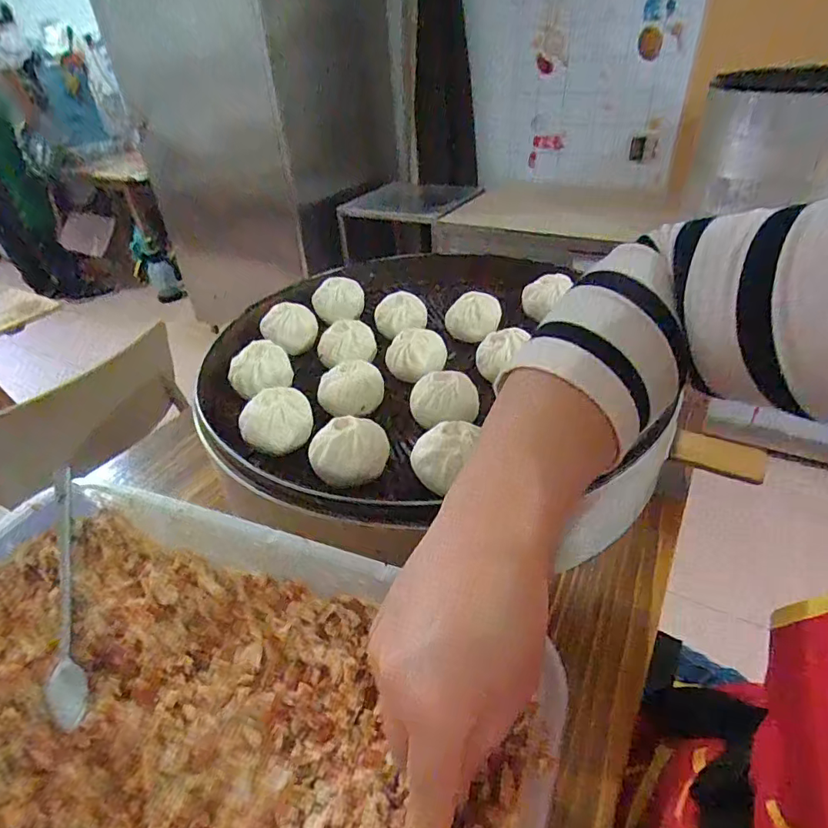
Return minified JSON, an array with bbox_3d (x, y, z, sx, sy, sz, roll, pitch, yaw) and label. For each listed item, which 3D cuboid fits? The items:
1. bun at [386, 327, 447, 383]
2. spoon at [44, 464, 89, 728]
[{"bbox_3d":[0.007,-0.065,0.566,0.061,0.041,0.061,-3,37,2],"label":"bun"},{"bbox_3d":[-0.226,0.109,0.330,0.019,0.008,0.171,-16,56,-15],"label":"spoon"}]

